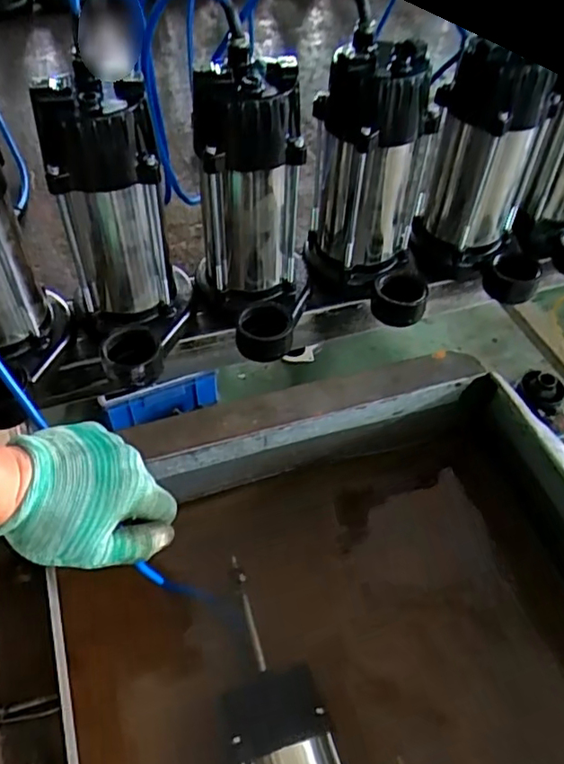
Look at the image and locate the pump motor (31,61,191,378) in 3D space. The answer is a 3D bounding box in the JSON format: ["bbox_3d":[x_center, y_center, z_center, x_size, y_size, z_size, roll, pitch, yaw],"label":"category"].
[{"bbox_3d":[-0.143,-0.128,0.531,0.098,0.222,0.153,-12,52,-12],"label":"pump motor"}]

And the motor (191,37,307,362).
[{"bbox_3d":[-0.034,-0.152,0.560,0.100,0.226,0.145,0,50,-2],"label":"motor"}]

